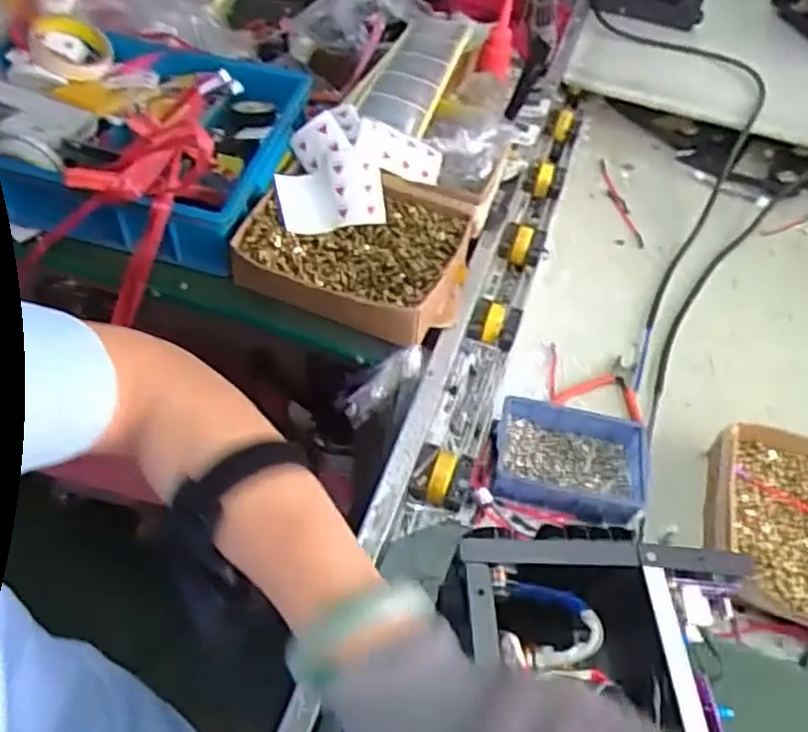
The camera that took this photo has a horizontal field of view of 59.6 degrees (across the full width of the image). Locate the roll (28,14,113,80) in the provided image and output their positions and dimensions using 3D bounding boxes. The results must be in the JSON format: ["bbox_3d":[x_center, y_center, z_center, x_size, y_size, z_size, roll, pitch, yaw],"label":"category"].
[{"bbox_3d":[-0.401,-0.381,0.856,0.089,0.025,0.088,22,59,-13],"label":"roll"}]

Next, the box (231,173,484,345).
[{"bbox_3d":[-0.047,-0.121,0.750,0.227,0.058,0.193,13,51,4],"label":"box"}]

